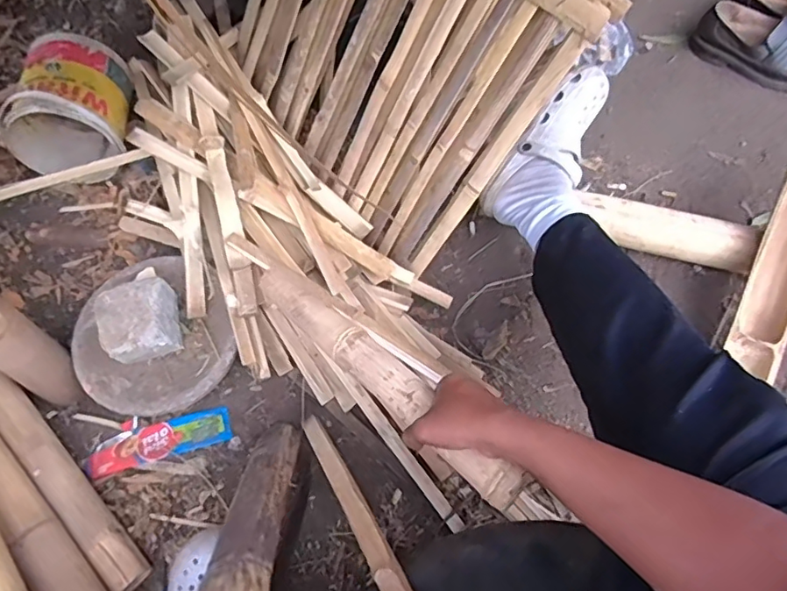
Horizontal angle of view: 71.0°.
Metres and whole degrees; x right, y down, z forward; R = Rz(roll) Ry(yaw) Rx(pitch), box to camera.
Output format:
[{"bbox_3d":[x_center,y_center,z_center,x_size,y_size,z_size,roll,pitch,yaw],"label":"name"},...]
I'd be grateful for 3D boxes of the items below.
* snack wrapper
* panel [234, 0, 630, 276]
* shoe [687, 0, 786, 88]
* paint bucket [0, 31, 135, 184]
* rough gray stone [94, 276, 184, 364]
[{"bbox_3d":[-0.352,0.213,0.829,0.208,0.018,0.066,-15,61,-8],"label":"snack wrapper"},{"bbox_3d":[-0.028,-0.360,0.798,0.517,0.435,0.043,46,37,12],"label":"panel"},{"bbox_3d":[0.729,-0.476,1.079,0.273,0.088,0.097,33,66,18],"label":"shoe"},{"bbox_3d":[-0.570,-0.320,0.987,0.190,0.201,0.201,-8,61,-4],"label":"paint bucket"},{"bbox_3d":[-0.378,0.039,0.821,0.101,0.074,0.108,-15,61,-8],"label":"rough gray stone"}]

